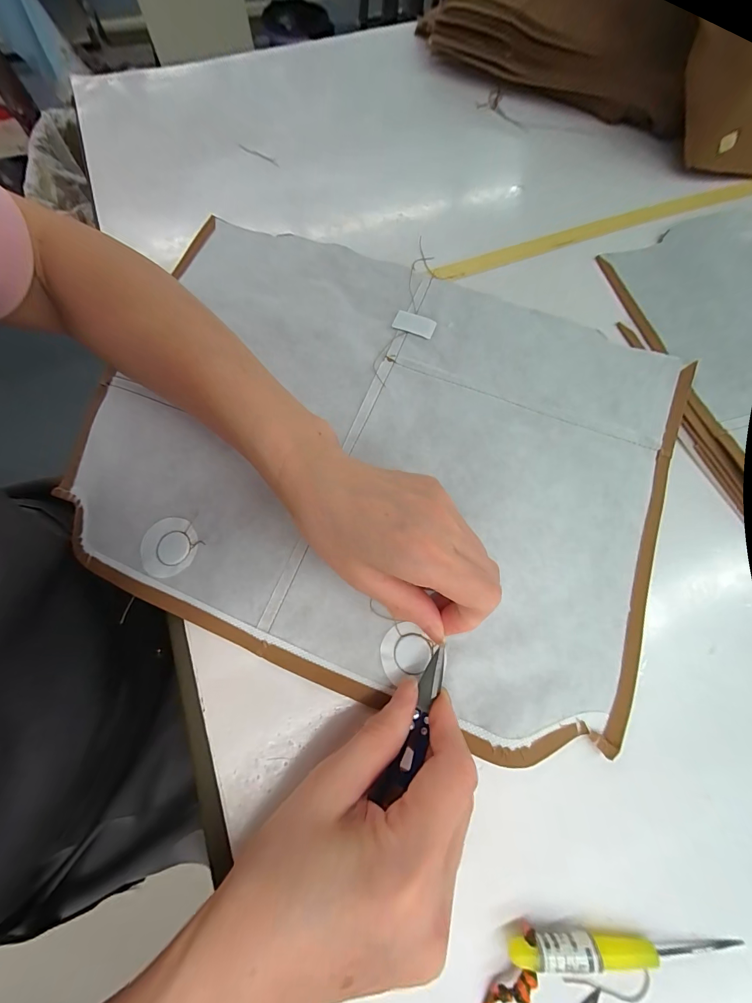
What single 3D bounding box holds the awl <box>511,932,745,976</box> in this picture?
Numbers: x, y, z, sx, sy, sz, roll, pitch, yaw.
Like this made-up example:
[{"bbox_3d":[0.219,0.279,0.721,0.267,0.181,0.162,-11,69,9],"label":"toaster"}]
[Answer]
[{"bbox_3d":[0.112,0.204,0.158,0.103,0.011,0.011,2,72,2],"label":"awl"}]

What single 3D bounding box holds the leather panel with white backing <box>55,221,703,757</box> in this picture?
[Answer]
[{"bbox_3d":[-0.003,-0.047,0.245,0.384,0.008,0.302,22,73,8],"label":"leather panel with white backing"}]

